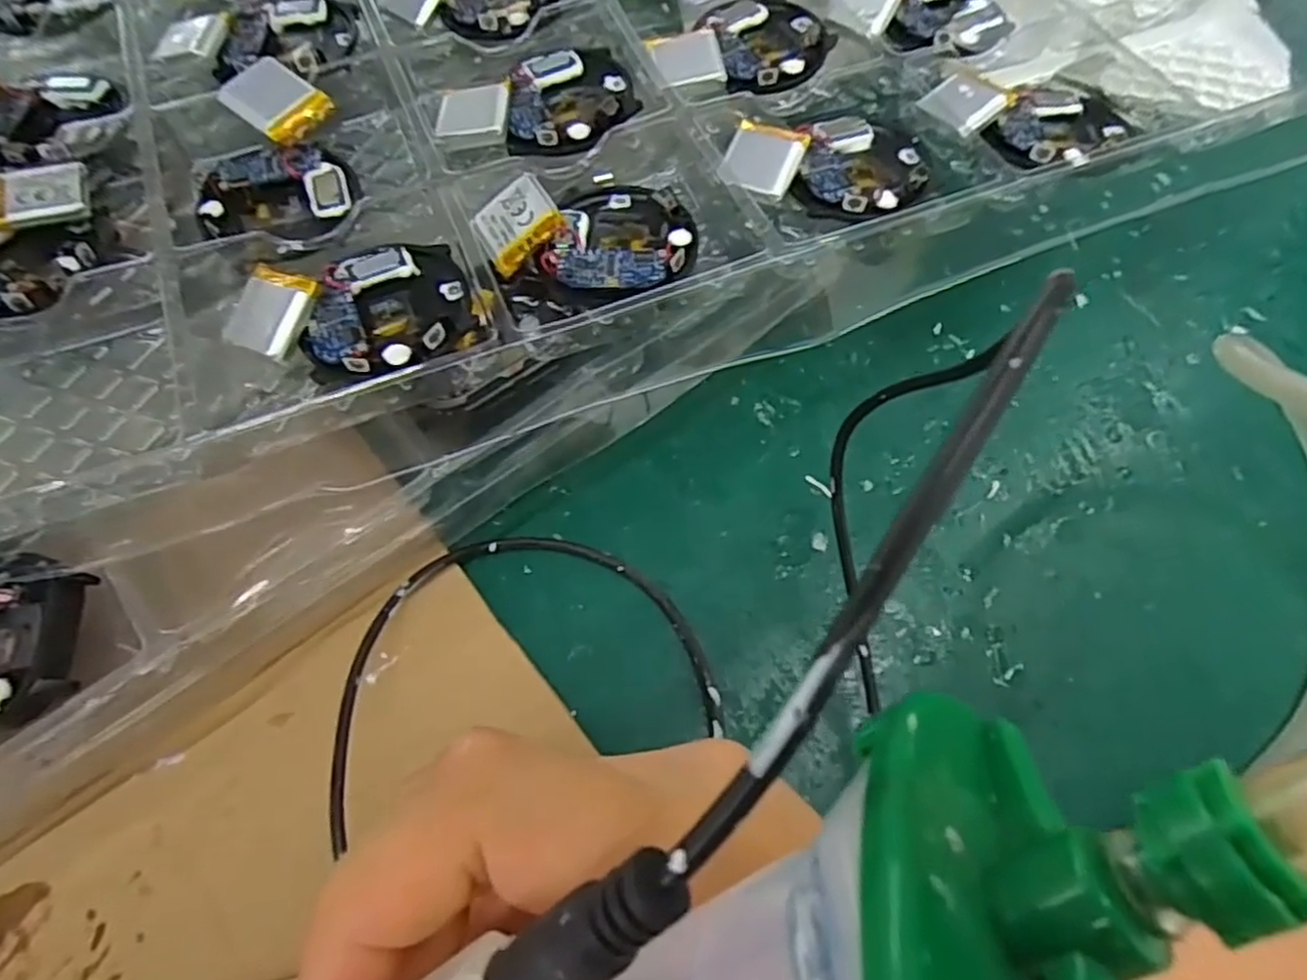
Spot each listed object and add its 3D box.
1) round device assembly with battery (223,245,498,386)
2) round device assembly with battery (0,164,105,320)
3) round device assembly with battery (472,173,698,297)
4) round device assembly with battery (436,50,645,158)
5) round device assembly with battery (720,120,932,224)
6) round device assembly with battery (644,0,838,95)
[{"bbox_3d":[-0.073,-0.045,0.184,0.059,0.014,0.039,-19,68,-10],"label":"round device assembly with battery"},{"bbox_3d":[-0.170,-0.063,0.192,0.042,0.009,0.046,1,66,-2],"label":"round device assembly with battery"},{"bbox_3d":[-0.017,-0.067,0.193,0.054,0.009,0.041,-11,67,-7],"label":"round device assembly with battery"},{"bbox_3d":[-0.033,-0.114,0.217,0.061,0.006,0.039,-37,72,-16],"label":"round device assembly with battery"},{"bbox_3d":[0.050,-0.096,0.207,0.055,0.010,0.042,12,66,4],"label":"round device assembly with battery"},{"bbox_3d":[0.029,-0.140,0.229,0.040,0.008,0.058,42,71,15],"label":"round device assembly with battery"}]

